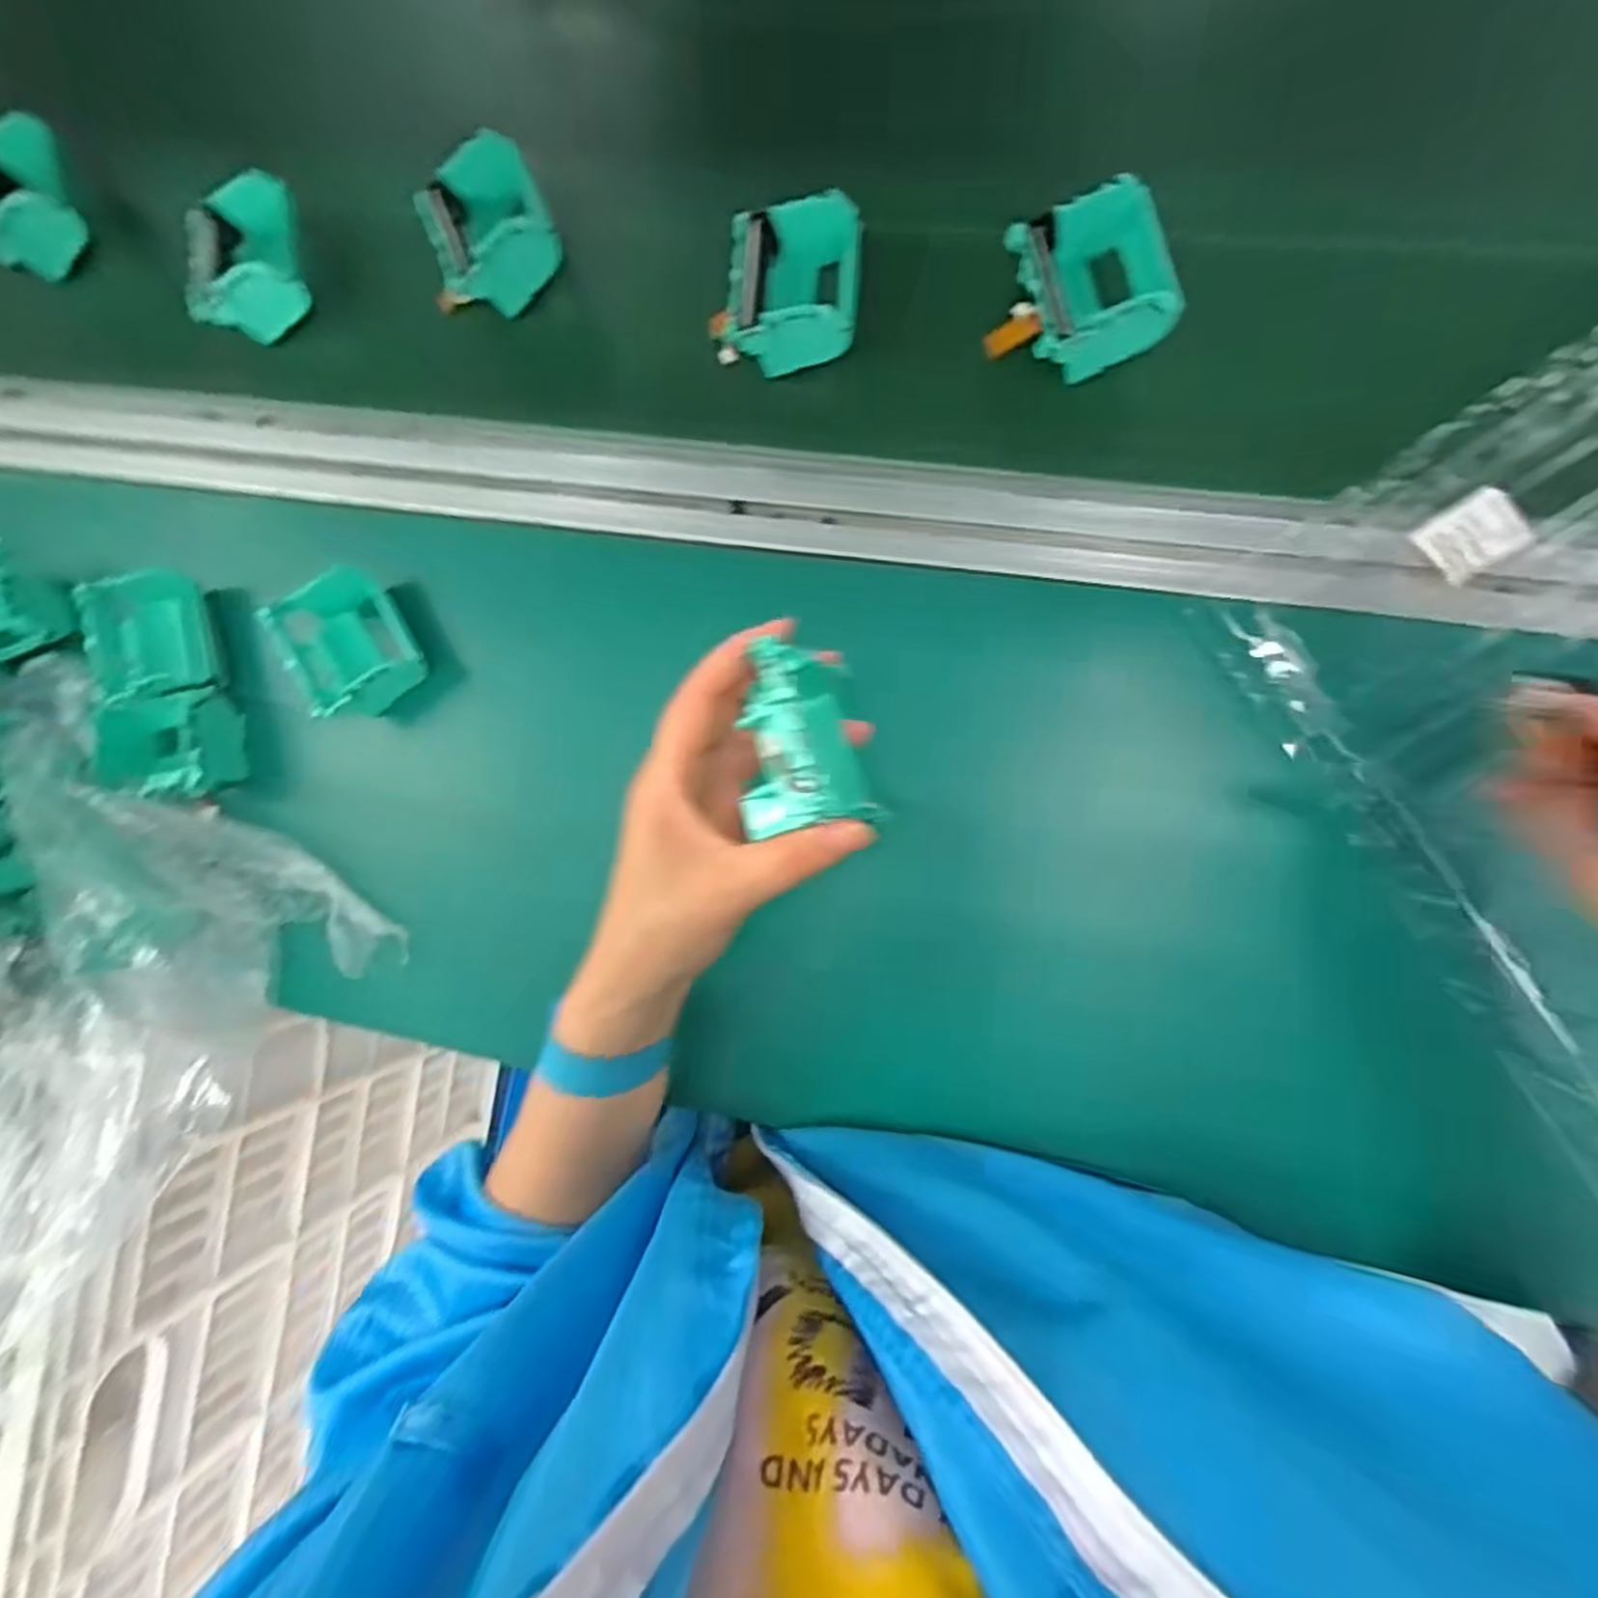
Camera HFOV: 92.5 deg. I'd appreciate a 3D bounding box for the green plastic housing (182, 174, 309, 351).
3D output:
[{"bbox_3d":[-0.320,-0.314,0.441,0.064,0.033,0.079,-7,86,9],"label":"green plastic housing"}]

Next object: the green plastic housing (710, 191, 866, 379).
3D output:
[{"bbox_3d":[-0.003,-0.256,0.385,0.067,0.034,0.082,6,88,10],"label":"green plastic housing"}]

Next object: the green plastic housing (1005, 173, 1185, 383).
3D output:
[{"bbox_3d":[0.139,-0.244,0.364,0.064,0.047,0.073,-14,85,9],"label":"green plastic housing"}]

